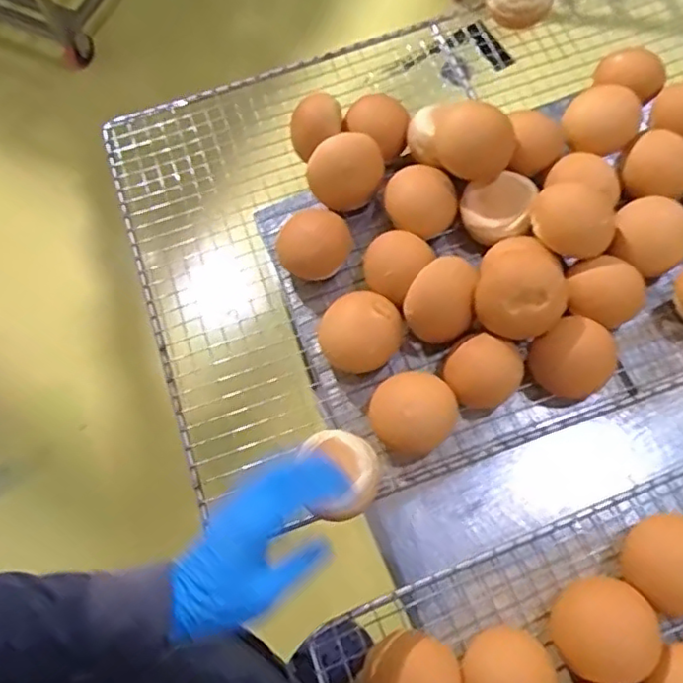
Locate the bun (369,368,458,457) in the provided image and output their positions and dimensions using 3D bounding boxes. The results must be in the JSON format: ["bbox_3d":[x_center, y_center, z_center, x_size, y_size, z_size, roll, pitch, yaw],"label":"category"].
[{"bbox_3d":[0.068,0.070,0.607,0.075,0.048,0.072,-1,69,3],"label":"bun"}]

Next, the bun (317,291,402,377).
[{"bbox_3d":[0.019,-0.008,0.634,0.084,0.063,0.073,4,70,5],"label":"bun"}]

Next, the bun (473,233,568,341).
[{"bbox_3d":[0.165,-0.045,0.582,0.083,0.079,0.072,28,74,13],"label":"bun"}]

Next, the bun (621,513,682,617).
[{"bbox_3d":[0.287,0.194,0.542,0.077,0.038,0.080,-43,73,-12],"label":"bun"}]

